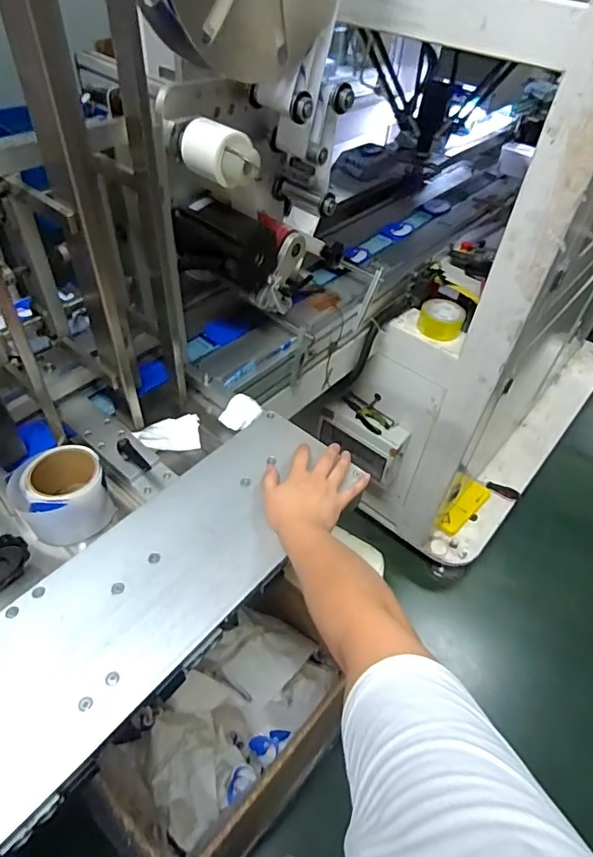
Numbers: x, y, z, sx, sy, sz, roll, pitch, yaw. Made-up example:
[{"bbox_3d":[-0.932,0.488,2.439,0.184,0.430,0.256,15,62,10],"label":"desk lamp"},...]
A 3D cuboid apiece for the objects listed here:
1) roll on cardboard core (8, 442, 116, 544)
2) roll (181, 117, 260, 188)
[{"bbox_3d":[-0.297,0.081,0.654,0.120,0.066,0.109,32,52,23],"label":"roll on cardboard core"},{"bbox_3d":[-0.109,-0.392,0.730,0.067,0.065,0.110,-32,57,-29],"label":"roll"}]

